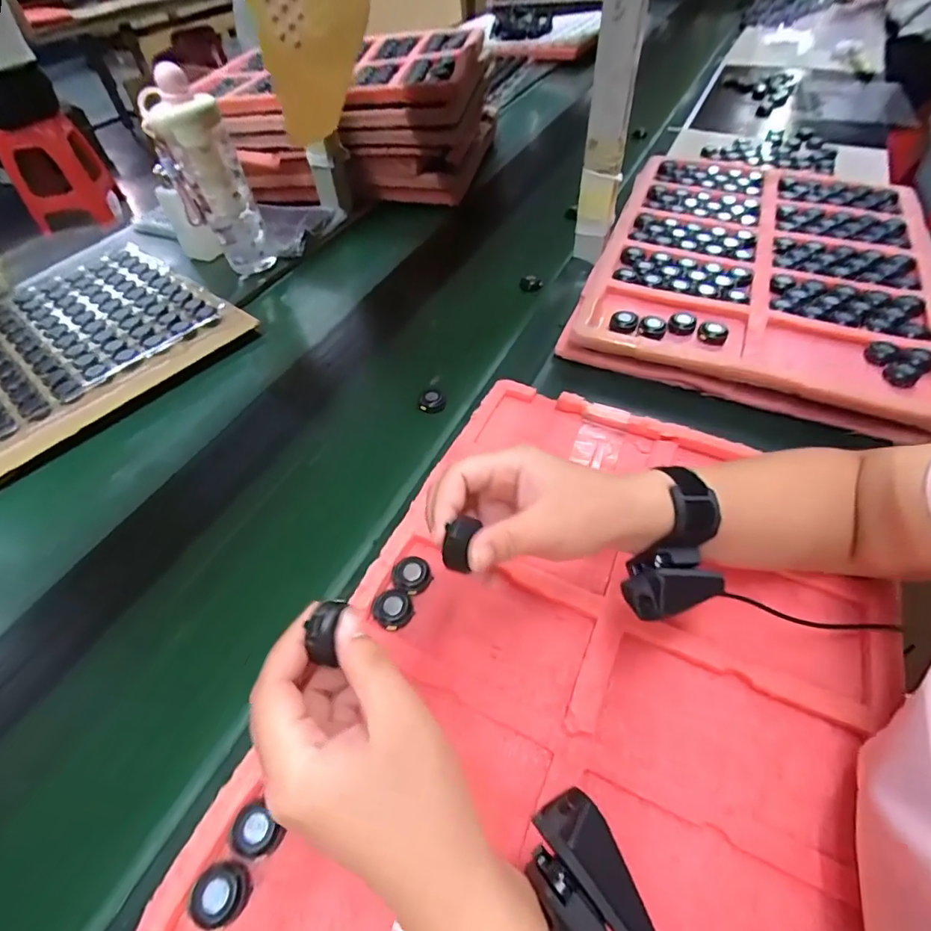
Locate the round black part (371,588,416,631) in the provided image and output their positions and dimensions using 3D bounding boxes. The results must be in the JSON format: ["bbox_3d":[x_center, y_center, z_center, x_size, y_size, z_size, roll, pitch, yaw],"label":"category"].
[{"bbox_3d":[-0.057,0.108,0.375,0.030,0.010,0.027,30,59,27],"label":"round black part"}]

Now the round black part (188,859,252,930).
[{"bbox_3d":[-0.138,0.242,0.276,0.030,0.013,0.028,-2,50,3],"label":"round black part"}]

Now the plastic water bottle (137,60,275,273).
[{"bbox_3d":[-0.354,-0.392,0.680,0.084,0.226,0.084,-38,56,-23],"label":"plastic water bottle"}]

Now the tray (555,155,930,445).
[{"bbox_3d":[0.386,-0.270,0.645,0.387,0.052,0.513,16,54,18],"label":"tray"}]

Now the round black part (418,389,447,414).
[{"bbox_3d":[-0.037,-0.073,0.546,0.029,0.011,0.031,-3,50,4],"label":"round black part"}]

